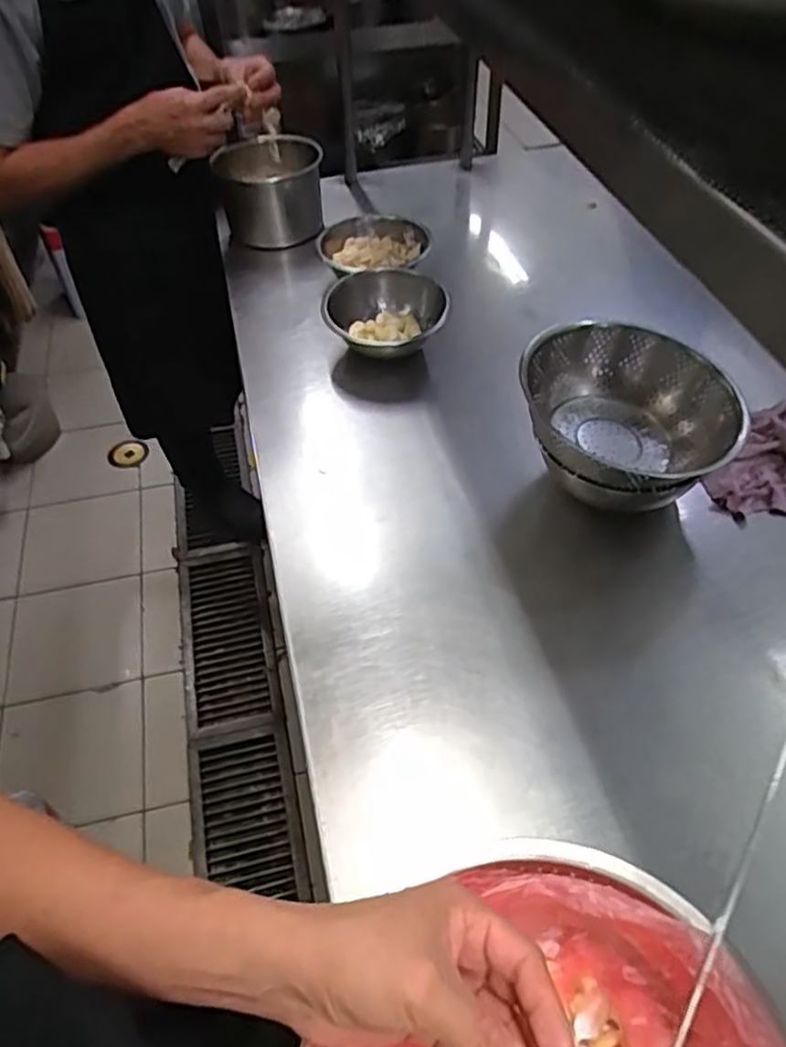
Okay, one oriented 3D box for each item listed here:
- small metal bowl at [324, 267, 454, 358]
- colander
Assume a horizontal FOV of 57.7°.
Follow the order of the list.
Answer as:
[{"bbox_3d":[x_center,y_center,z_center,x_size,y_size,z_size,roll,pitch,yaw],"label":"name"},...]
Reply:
[{"bbox_3d":[-0.010,-0.281,0.994,0.168,0.071,0.168,-1,49,1],"label":"small metal bowl"},{"bbox_3d":[0.243,-0.112,0.755,0.192,0.103,0.199,-1,49,2],"label":"colander"}]

